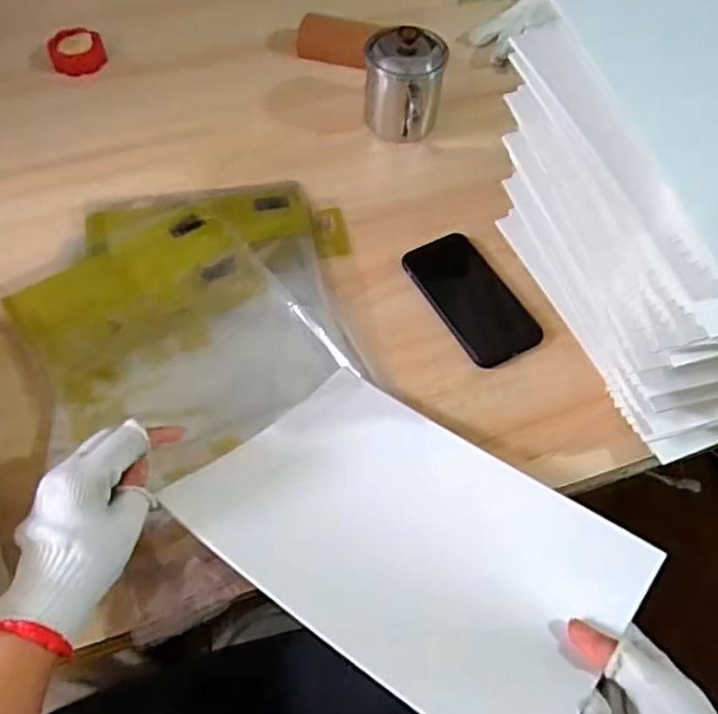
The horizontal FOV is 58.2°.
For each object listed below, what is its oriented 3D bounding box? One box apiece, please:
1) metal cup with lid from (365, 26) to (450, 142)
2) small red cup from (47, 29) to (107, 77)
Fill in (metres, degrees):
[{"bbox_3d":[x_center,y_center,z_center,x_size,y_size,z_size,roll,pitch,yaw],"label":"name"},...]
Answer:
[{"bbox_3d":[0.049,-0.294,0.707,0.086,0.099,0.089,4,59,0],"label":"metal cup with lid"},{"bbox_3d":[-0.343,-0.371,0.781,0.065,0.030,0.061,-19,61,-13],"label":"small red cup"}]

